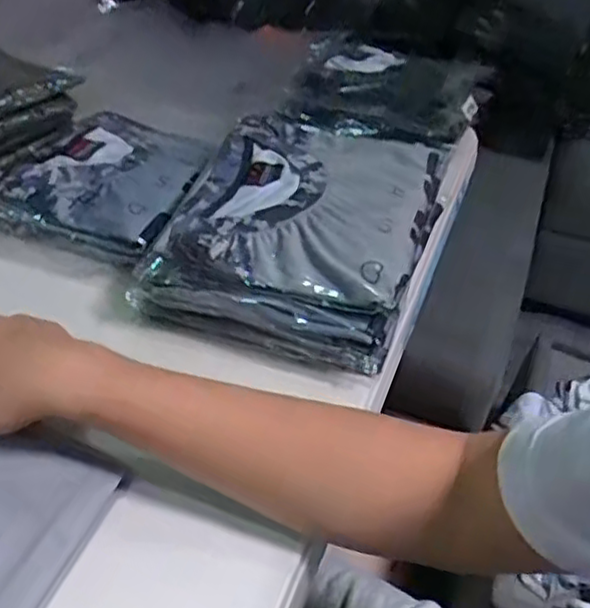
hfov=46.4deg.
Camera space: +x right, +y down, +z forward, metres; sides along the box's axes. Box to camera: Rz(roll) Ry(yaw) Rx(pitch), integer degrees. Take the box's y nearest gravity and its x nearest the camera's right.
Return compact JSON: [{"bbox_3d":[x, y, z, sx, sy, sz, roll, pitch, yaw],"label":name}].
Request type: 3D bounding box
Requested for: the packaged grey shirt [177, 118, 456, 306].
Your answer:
[{"bbox_3d":[0.020,-0.098,0.590,0.193,0.029,0.249,17,41,12],"label":"packaged grey shirt"}]

